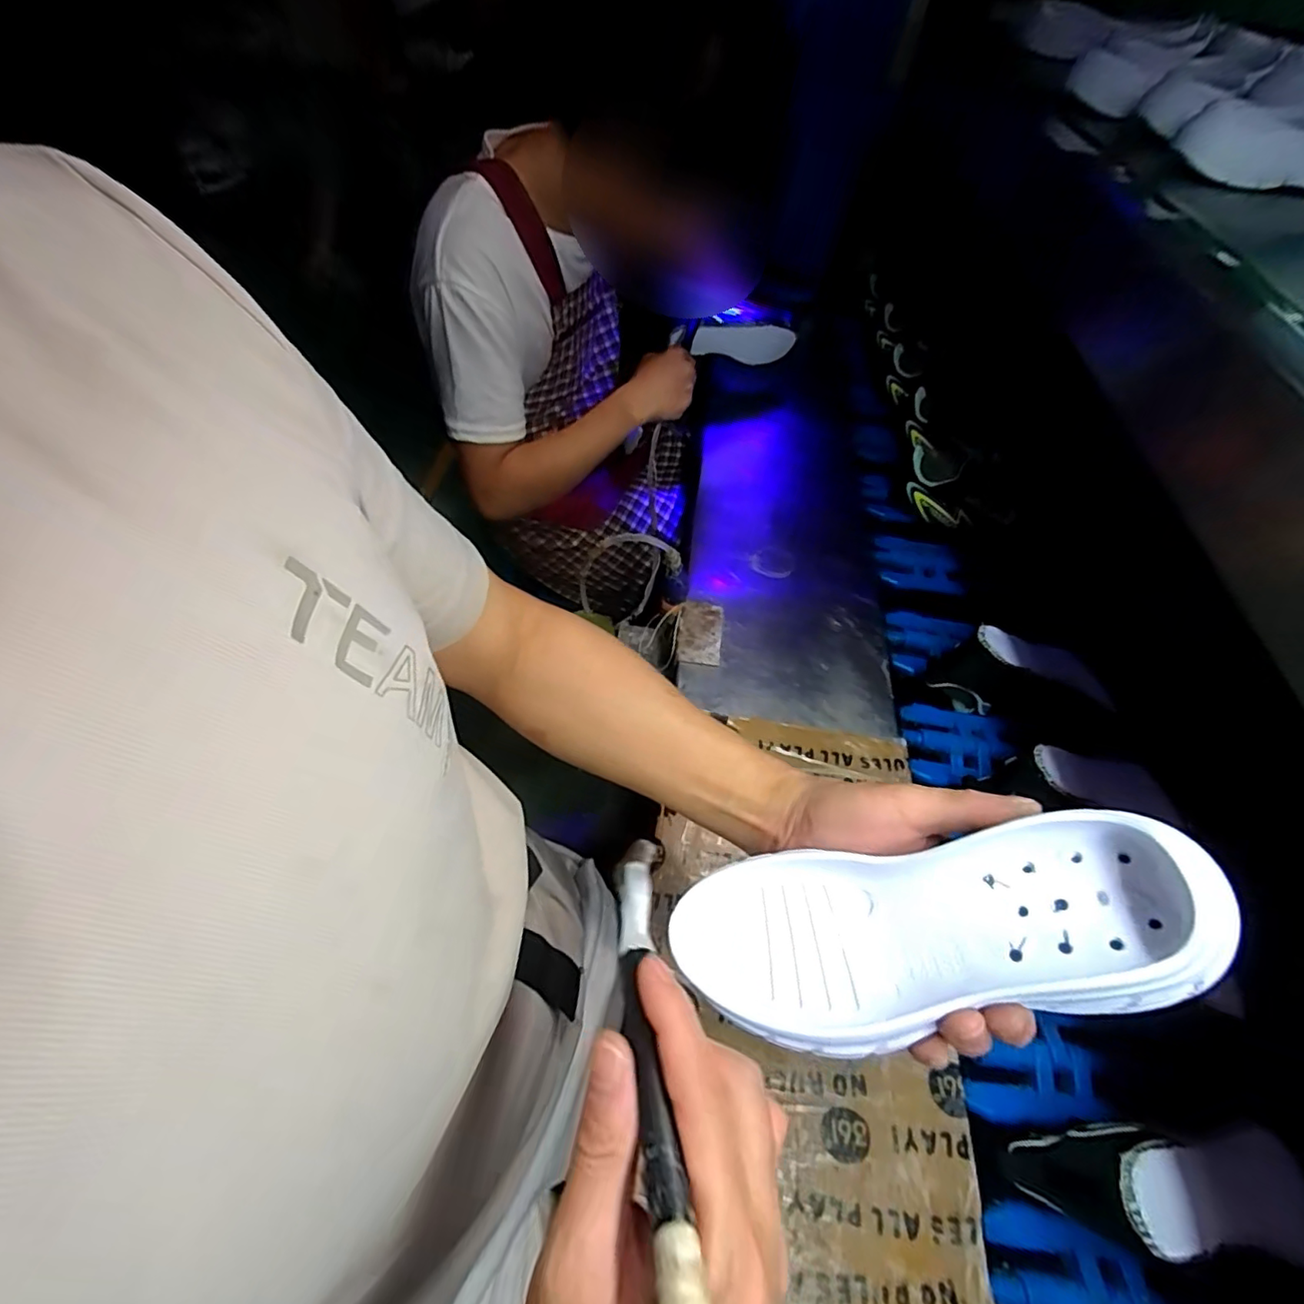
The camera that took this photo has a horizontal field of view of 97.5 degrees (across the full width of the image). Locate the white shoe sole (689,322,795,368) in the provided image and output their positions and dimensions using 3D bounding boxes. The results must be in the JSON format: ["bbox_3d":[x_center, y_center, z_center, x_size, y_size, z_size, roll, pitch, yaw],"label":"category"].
[{"bbox_3d":[0.130,-0.439,0.816,0.141,0.070,0.012,3,78,-7],"label":"white shoe sole"}]

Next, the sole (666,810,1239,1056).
[{"bbox_3d":[0.121,0.129,0.263,0.224,0.028,0.080,-18,52,19],"label":"sole"}]

